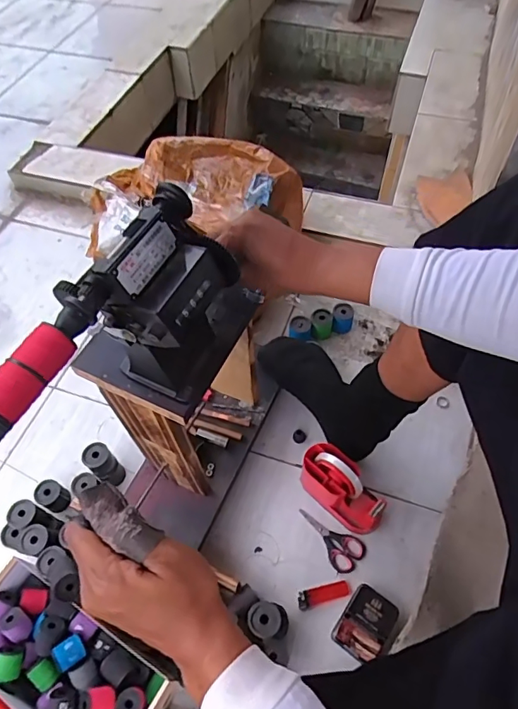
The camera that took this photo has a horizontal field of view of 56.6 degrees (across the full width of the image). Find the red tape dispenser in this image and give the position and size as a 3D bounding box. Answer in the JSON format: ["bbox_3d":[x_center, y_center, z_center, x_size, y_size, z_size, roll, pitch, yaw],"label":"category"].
[{"bbox_3d":[0.137,0.214,0.781,0.145,0.100,0.070,37,66,24],"label":"red tape dispenser"}]

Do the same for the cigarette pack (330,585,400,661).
[{"bbox_3d":[0.158,0.395,0.704,0.070,0.029,0.093,31,63,21],"label":"cigarette pack"}]

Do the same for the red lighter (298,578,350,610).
[{"bbox_3d":[0.099,0.368,0.738,0.081,0.007,0.025,-14,57,-6],"label":"red lighter"}]

